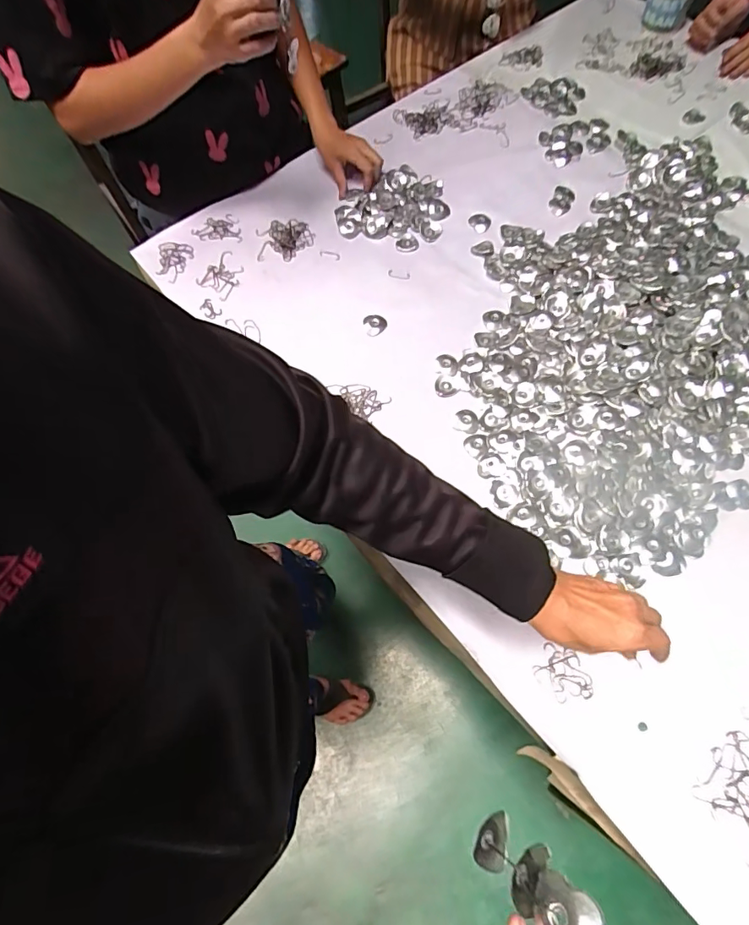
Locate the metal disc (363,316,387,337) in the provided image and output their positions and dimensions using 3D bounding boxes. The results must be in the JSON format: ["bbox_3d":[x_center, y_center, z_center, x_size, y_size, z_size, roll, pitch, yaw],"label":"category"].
[{"bbox_3d":[0.001,-0.209,0.715,0.033,0.009,0.031,-1,65,2],"label":"metal disc"}]

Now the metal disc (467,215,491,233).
[{"bbox_3d":[0.178,-0.399,0.792,0.032,0.009,0.039,-25,66,-9],"label":"metal disc"}]

